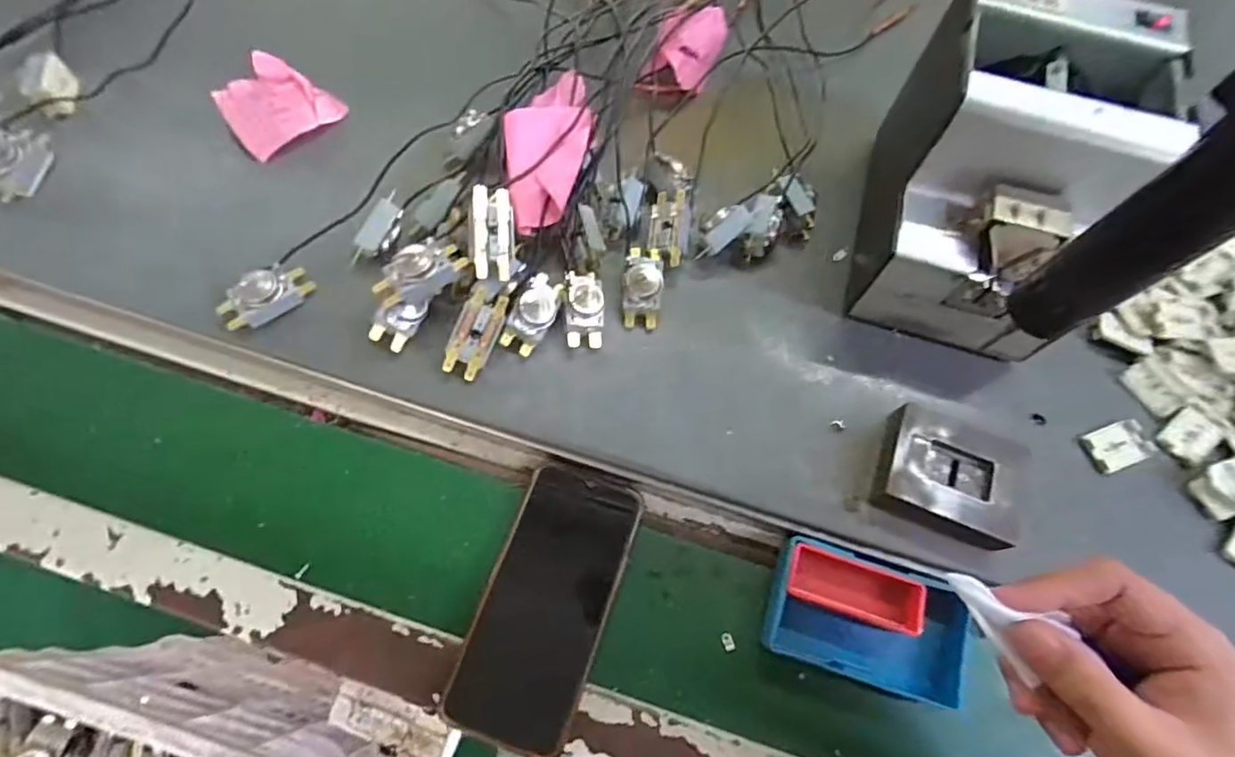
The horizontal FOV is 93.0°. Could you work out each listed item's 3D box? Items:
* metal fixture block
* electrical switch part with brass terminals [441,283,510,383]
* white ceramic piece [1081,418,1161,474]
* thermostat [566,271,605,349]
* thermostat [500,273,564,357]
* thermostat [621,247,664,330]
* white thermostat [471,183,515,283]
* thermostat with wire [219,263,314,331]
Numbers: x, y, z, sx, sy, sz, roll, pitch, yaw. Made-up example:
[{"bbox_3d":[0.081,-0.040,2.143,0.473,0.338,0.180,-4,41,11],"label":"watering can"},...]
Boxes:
[{"bbox_3d":[0.213,0.062,0.376,0.082,0.033,0.075,20,70,5],"label":"metal fixture block"},{"bbox_3d":[-0.094,-0.029,0.387,0.028,0.006,0.059,24,98,-16],"label":"electrical switch part with brass terminals"},{"bbox_3d":[0.344,0.045,0.400,0.047,0.005,0.028,-18,71,-9],"label":"white ceramic piece"},{"bbox_3d":[-0.022,-0.051,0.408,0.026,0.025,0.057,-1,70,-3],"label":"thermostat"},{"bbox_3d":[-0.057,-0.047,0.402,0.025,0.020,0.059,20,70,5],"label":"thermostat"},{"bbox_3d":[0.018,-0.067,0.418,0.027,0.020,0.060,5,82,0],"label":"thermostat"},{"bbox_3d":[-0.082,-0.096,0.387,0.026,0.012,0.060,-3,89,-3],"label":"white thermostat"},{"bbox_3d":[-0.242,-0.057,0.400,0.059,0.019,0.028,-37,75,-14],"label":"thermostat with wire"}]

